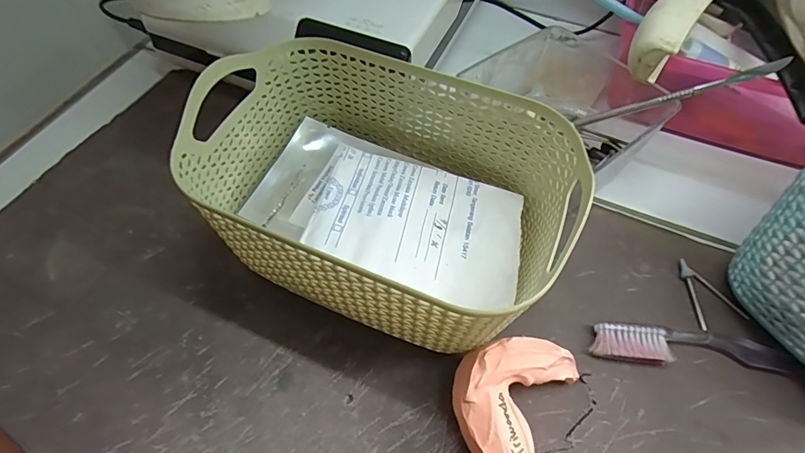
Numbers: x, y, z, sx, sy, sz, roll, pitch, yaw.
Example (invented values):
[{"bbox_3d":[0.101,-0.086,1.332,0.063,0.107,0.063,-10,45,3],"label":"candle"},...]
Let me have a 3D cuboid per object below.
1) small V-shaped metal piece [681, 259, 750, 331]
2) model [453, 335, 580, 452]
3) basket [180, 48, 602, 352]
[{"bbox_3d":[0.171,0.036,0.242,0.027,0.004,0.040,-11,59,-9],"label":"small V-shaped metal piece"},{"bbox_3d":[0.048,0.080,0.196,0.051,0.034,0.066,24,60,12],"label":"model"},{"bbox_3d":[-0.007,-0.012,0.220,0.173,0.083,0.114,21,60,10],"label":"basket"}]

